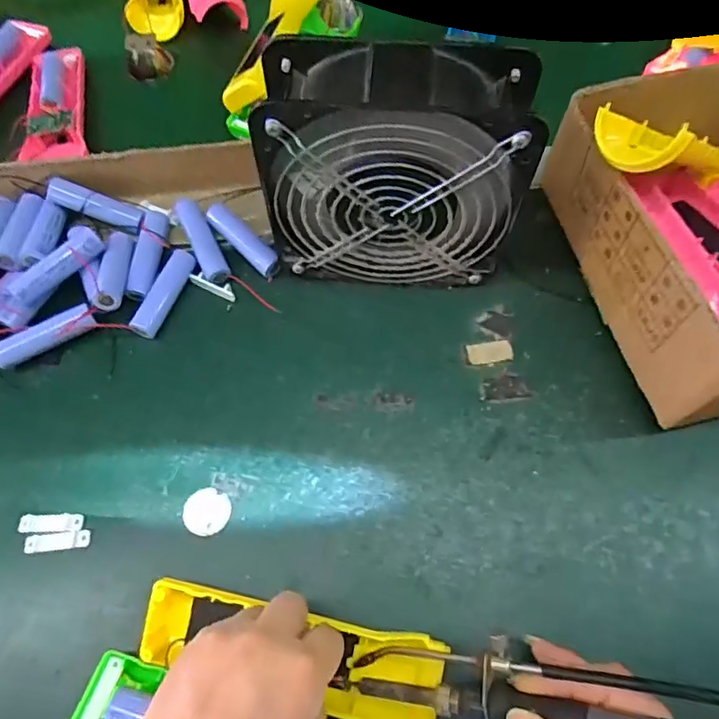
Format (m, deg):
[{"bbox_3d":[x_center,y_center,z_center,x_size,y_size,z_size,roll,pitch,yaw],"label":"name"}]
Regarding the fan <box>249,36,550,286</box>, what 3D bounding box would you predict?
[{"bbox_3d":[0.022,-0.108,0.342,0.146,0.147,0.061,3,65,3],"label":"fan"}]

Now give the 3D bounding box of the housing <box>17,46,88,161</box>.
[{"bbox_3d":[-0.255,-0.217,0.466,0.043,0.019,0.130,-13,65,-5],"label":"housing"}]

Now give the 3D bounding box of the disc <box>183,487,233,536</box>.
[{"bbox_3d":[-0.092,0.091,0.335,0.028,0.004,0.027,0,67,1],"label":"disc"}]

